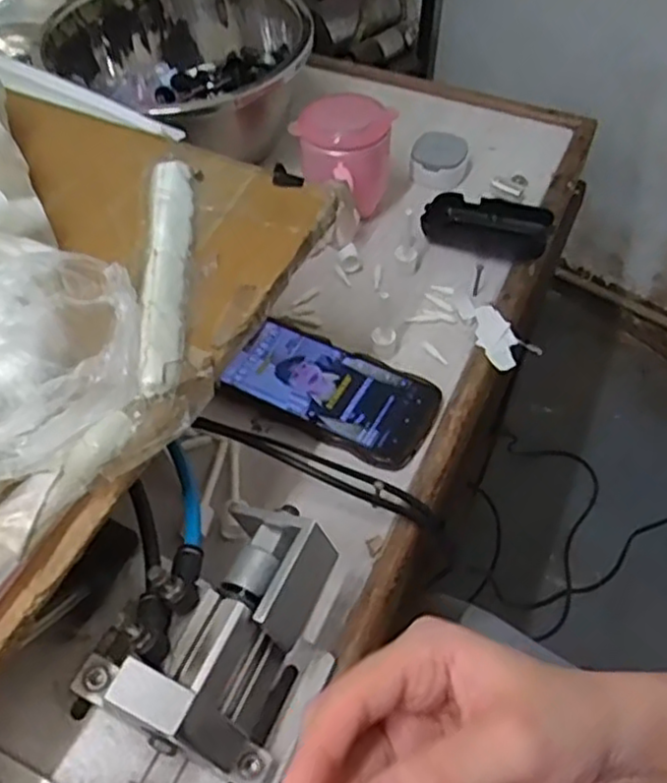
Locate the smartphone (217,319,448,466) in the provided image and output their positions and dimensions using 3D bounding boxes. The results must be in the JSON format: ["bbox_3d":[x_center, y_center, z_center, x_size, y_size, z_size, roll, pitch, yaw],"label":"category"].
[{"bbox_3d":[-0.001,-0.003,0.548,0.158,0.009,0.079,26,58,18],"label":"smartphone"}]

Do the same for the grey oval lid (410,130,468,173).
[{"bbox_3d":[0.101,-0.232,0.692,0.050,0.011,0.048,22,57,16],"label":"grey oval lid"}]

